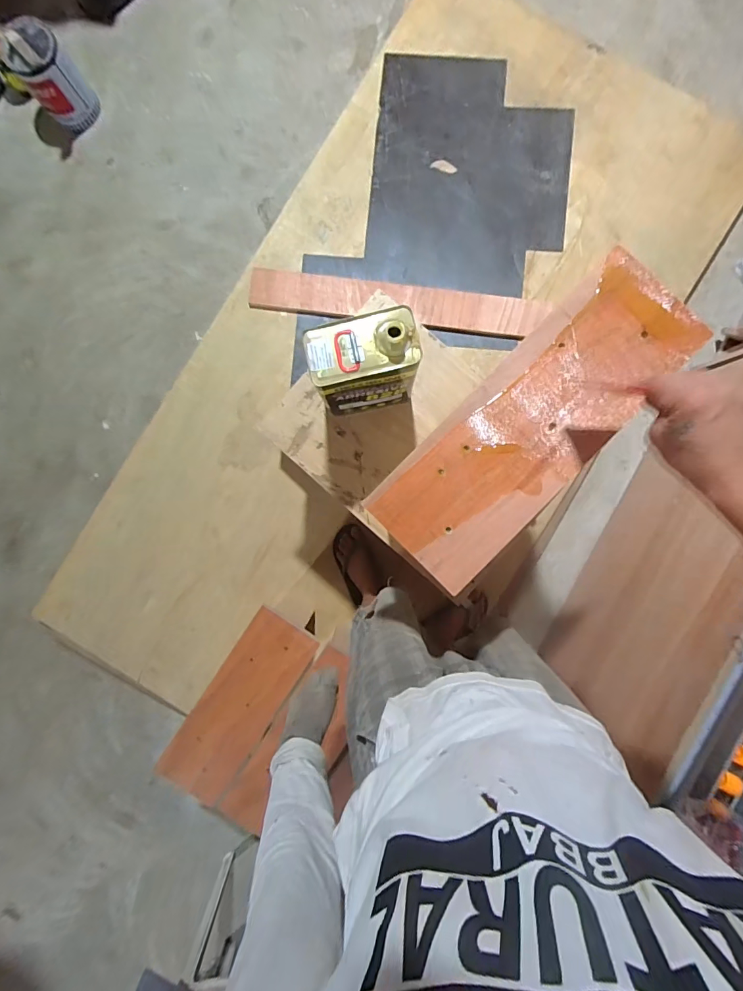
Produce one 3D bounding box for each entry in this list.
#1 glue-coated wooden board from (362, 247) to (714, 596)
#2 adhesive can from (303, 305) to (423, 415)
[{"bbox_3d":[0.211,-0.096,0.548,0.166,0.017,0.458,45,89,1],"label":"glue-coated wooden board"},{"bbox_3d":[-0.011,-0.216,0.733,0.167,0.240,0.098,-15,88,1],"label":"adhesive can"}]

